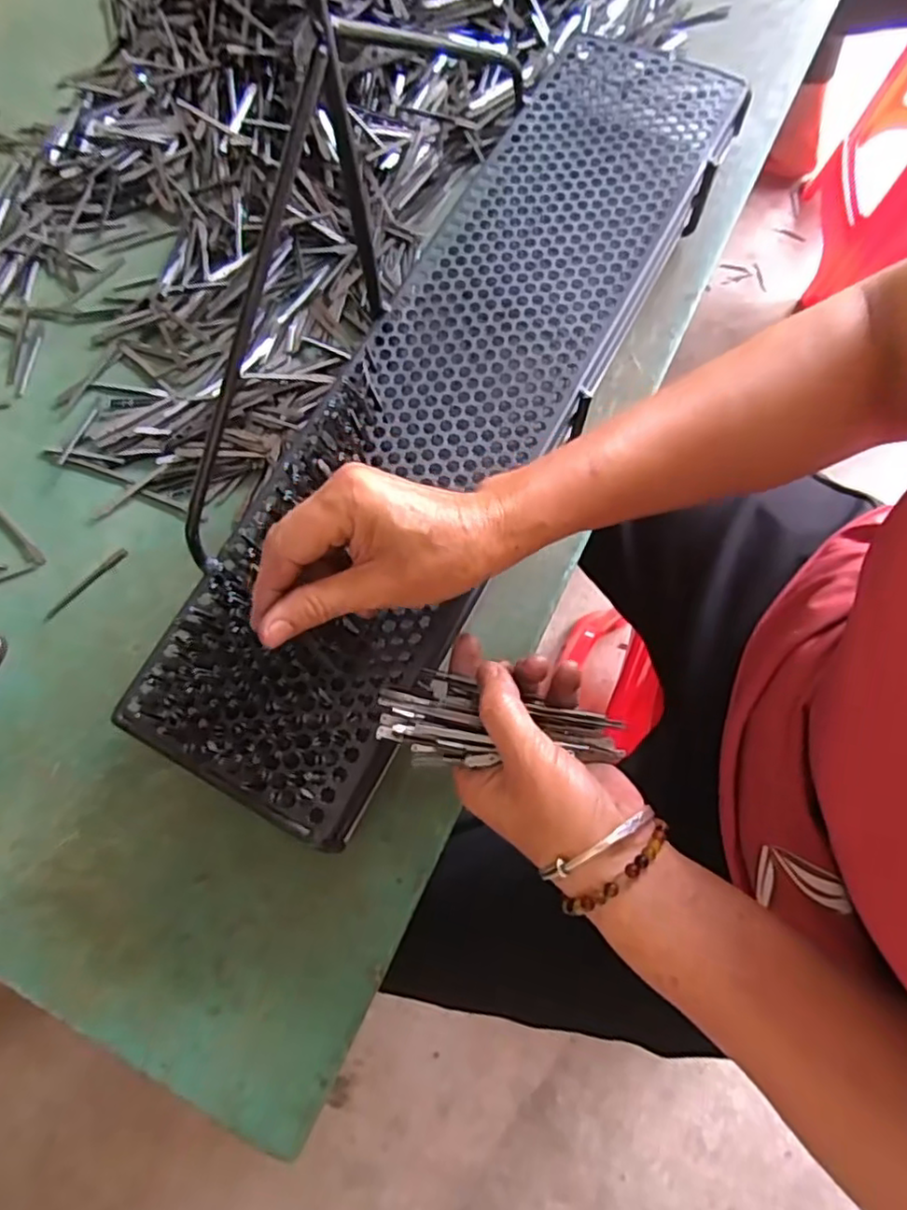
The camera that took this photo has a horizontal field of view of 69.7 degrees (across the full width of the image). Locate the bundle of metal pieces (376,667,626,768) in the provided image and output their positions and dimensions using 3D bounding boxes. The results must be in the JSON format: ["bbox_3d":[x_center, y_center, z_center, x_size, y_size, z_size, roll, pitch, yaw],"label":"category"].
[{"bbox_3d":[0.023,0.059,0.330,0.121,0.029,0.047,5,73,6],"label":"bundle of metal pieces"}]

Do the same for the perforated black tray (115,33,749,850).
[{"bbox_3d":[0.013,-0.158,0.419,0.152,0.024,0.600,26,74,9],"label":"perforated black tray"}]

